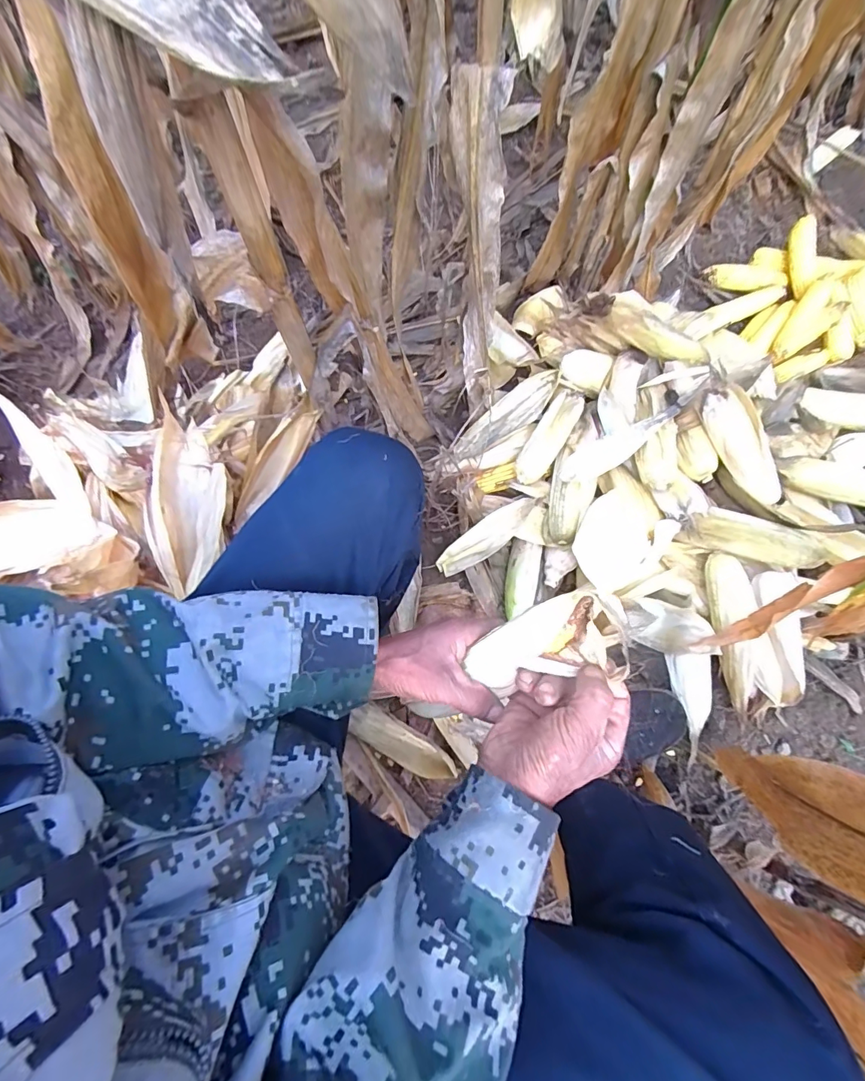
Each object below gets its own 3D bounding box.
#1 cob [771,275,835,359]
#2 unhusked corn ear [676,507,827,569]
[{"bbox_3d":[0.773,-0.466,0.939,0.048,0.046,0.215,38,76,15],"label":"cob"},{"bbox_3d":[0.518,-0.008,0.734,0.201,0.047,0.064,16,70,27],"label":"unhusked corn ear"}]

